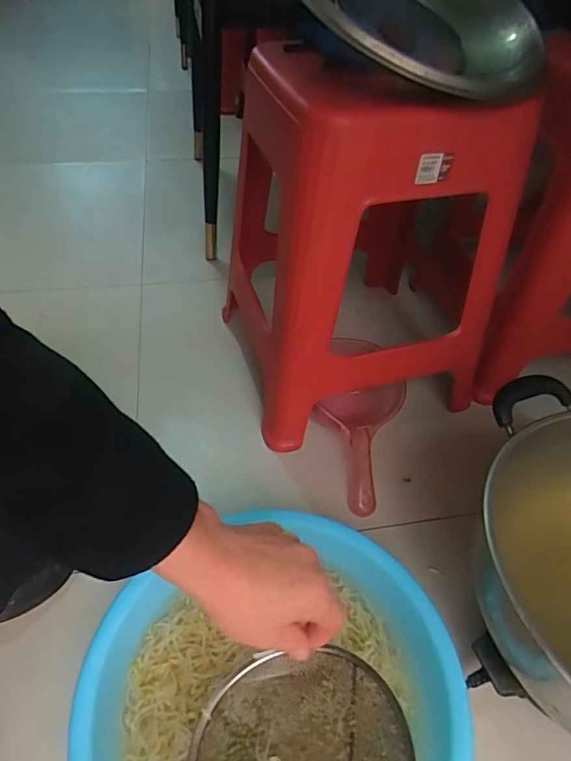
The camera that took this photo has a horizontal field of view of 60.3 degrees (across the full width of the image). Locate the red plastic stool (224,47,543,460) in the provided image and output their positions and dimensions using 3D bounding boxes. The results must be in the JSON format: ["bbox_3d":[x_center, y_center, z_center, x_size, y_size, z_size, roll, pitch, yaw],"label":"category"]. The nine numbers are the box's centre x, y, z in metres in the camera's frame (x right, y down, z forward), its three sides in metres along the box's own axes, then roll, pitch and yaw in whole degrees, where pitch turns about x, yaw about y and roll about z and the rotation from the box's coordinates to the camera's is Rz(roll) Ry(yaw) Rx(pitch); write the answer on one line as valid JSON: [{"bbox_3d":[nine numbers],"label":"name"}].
[{"bbox_3d":[0.108,-0.199,0.726,0.344,0.448,0.359,-10,48,-13],"label":"red plastic stool"}]

